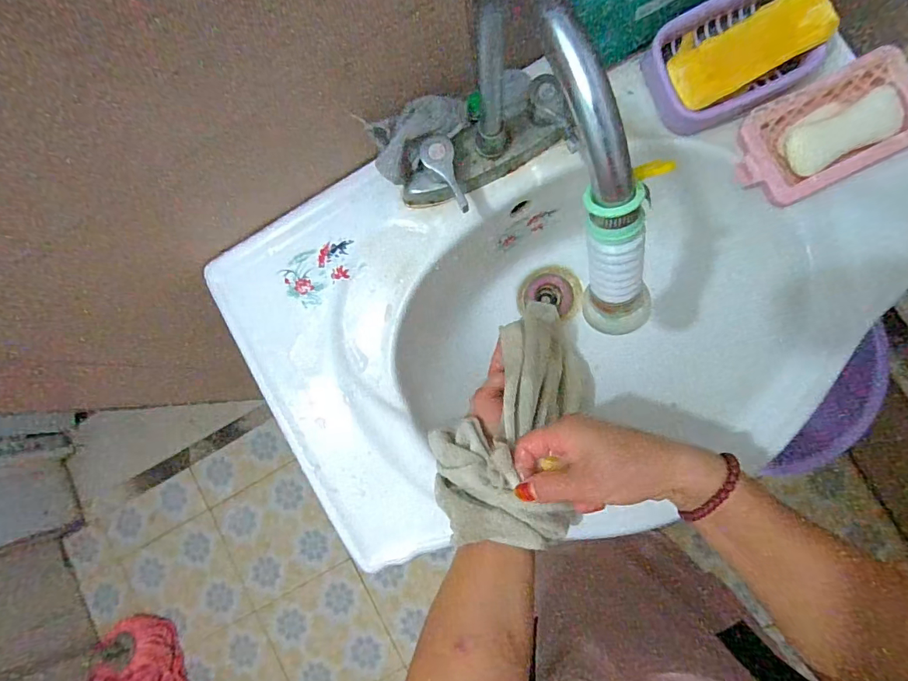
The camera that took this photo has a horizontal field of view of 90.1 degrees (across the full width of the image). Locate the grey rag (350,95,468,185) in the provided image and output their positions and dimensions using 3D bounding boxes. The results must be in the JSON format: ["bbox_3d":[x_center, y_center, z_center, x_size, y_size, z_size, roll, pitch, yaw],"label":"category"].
[{"bbox_3d":[-0.033,-0.181,0.384,0.087,0.032,0.050,-33,82,4],"label":"grey rag"}]

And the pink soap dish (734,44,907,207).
[{"bbox_3d":[0.313,-0.176,0.379,0.142,0.035,0.081,-26,82,5],"label":"pink soap dish"}]

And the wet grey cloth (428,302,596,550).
[{"bbox_3d":[0.072,0.062,0.412,0.122,0.079,0.253,27,49,9],"label":"wet grey cloth"}]

